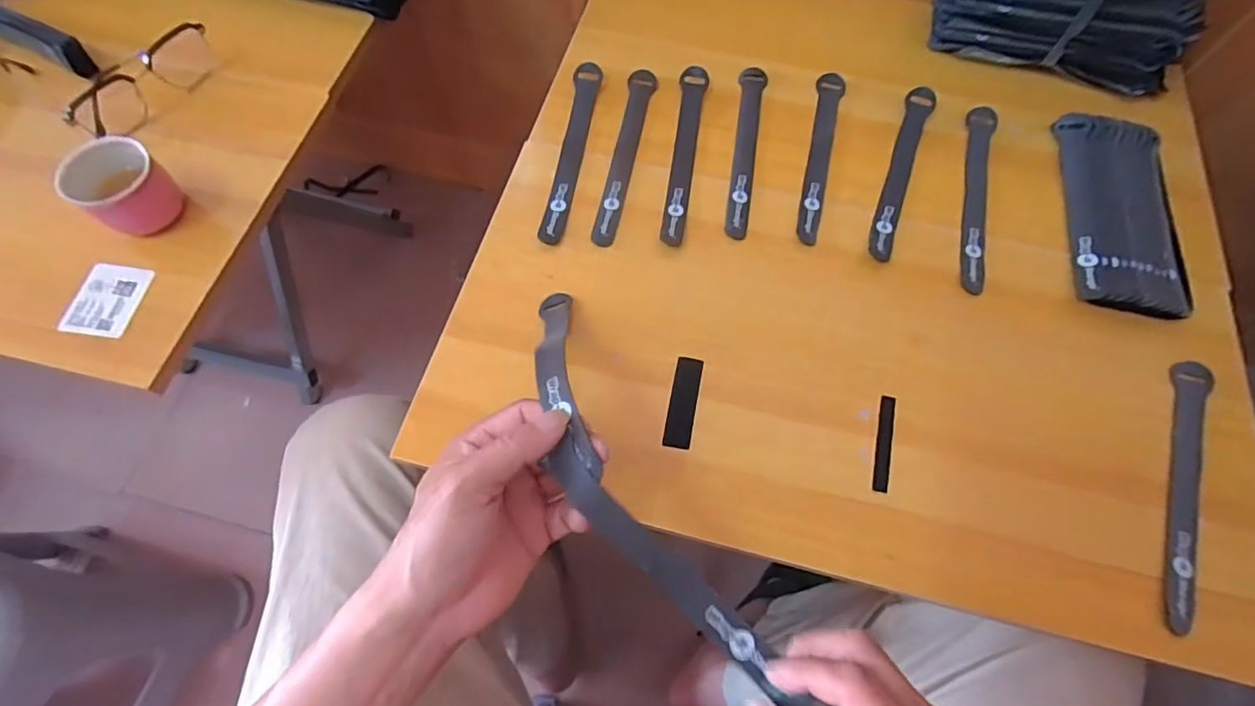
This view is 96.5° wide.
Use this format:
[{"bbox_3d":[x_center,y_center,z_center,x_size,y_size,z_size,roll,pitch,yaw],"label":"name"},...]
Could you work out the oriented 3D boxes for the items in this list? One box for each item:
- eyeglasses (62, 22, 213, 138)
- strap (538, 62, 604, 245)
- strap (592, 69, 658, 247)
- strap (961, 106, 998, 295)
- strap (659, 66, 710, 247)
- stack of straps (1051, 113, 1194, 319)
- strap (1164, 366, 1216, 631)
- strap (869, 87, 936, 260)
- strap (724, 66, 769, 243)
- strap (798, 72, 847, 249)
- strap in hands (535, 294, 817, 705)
[{"bbox_3d":[-0.422,-0.240,0.492,0.034,0.046,0.136,32,70,12],"label":"eyeglasses"},{"bbox_3d":[-0.050,-0.180,0.494,0.022,0.009,0.196,10,66,-3],"label":"strap"},{"bbox_3d":[-0.001,-0.177,0.496,0.025,0.005,0.196,10,67,2],"label":"strap"},{"bbox_3d":[0.298,-0.135,0.479,0.023,0.011,0.192,14,67,12],"label":"strap"},{"bbox_3d":[0.051,-0.177,0.493,0.025,0.010,0.192,7,68,3],"label":"strap"},{"bbox_3d":[0.412,-0.120,0.461,0.081,0.022,0.199,9,67,3],"label":"stack of straps"},{"bbox_3d":[0.382,0.092,0.381,0.024,0.011,0.192,21,68,8],"label":"strap"},{"bbox_3d":[0.238,-0.157,0.485,0.022,0.011,0.190,20,67,7],"label":"strap"},{"bbox_3d":[0.105,-0.184,0.499,0.021,0.008,0.191,10,67,3],"label":"strap"},{"bbox_3d":[0.172,-0.178,0.499,0.022,0.007,0.194,14,66,5],"label":"strap"},{"bbox_3d":[-0.003,0.074,0.332,0.064,0.089,0.302,-29,69,-11],"label":"strap in hands"}]

